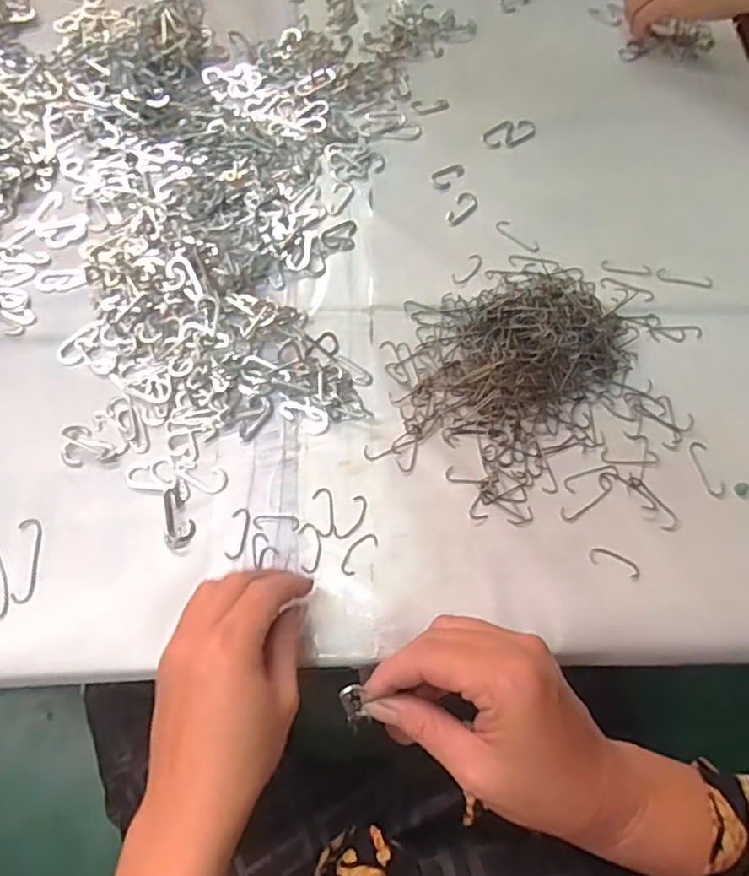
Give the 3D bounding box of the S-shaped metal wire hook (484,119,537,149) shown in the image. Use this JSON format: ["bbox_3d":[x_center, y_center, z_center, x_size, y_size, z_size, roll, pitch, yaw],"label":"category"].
[{"bbox_3d":[0.121,-0.273,0.546,0.046,0.007,0.023,-31,72,-14],"label":"S-shaped metal wire hook"}]

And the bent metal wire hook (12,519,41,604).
[{"bbox_3d":[-0.221,0.077,0.389,0.013,0.004,0.053,-6,68,-5],"label":"bent metal wire hook"}]

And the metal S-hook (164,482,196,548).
[{"bbox_3d":[-0.128,0.049,0.401,0.018,0.008,0.043,-8,68,-6],"label":"metal S-hook"}]

